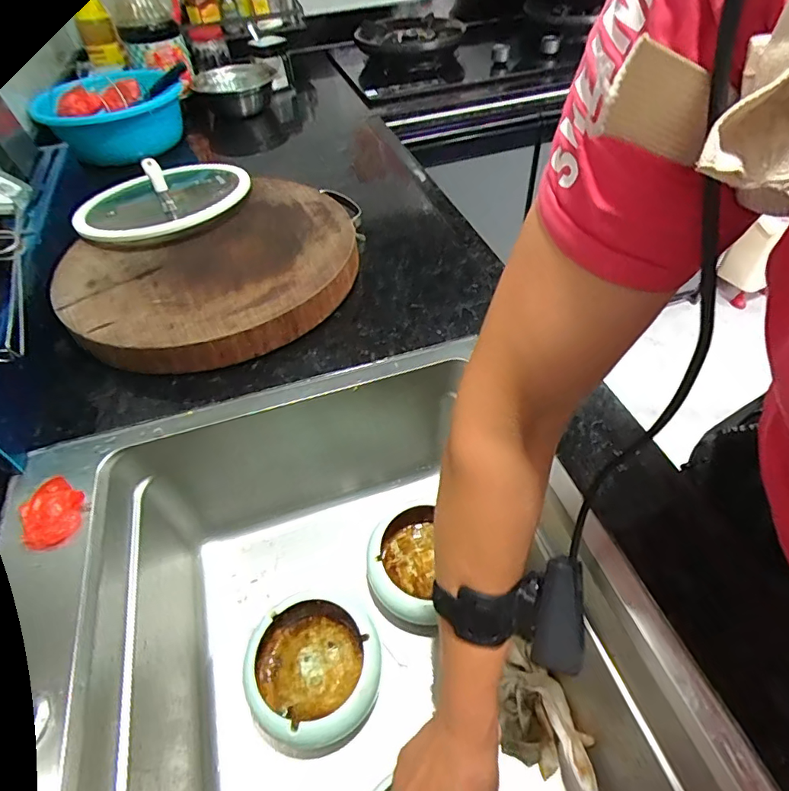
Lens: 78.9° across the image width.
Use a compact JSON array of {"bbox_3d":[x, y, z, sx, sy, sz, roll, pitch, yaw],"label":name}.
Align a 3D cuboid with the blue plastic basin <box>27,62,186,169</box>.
[{"bbox_3d":[-0.499,-0.531,0.898,0.217,0.116,0.244,-11,49,-6],"label":"blue plastic basin"}]

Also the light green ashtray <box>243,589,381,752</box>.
[{"bbox_3d":[-0.076,0.263,0.466,0.120,0.053,0.124,-2,48,2],"label":"light green ashtray"}]

